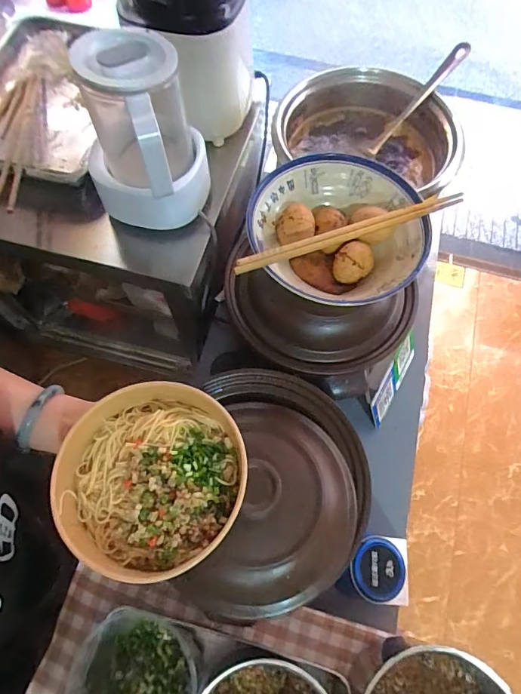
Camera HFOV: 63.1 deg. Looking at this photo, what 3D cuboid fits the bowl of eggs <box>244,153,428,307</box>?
[{"bbox_3d":[0.085,-0.129,0.492,0.194,0.062,0.195,0,67,0],"label":"bowl of eggs"}]

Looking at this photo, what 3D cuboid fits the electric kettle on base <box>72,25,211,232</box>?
[{"bbox_3d":[-0.157,-0.295,0.612,0.143,0.228,0.151,0,67,0],"label":"electric kettle on base"}]

